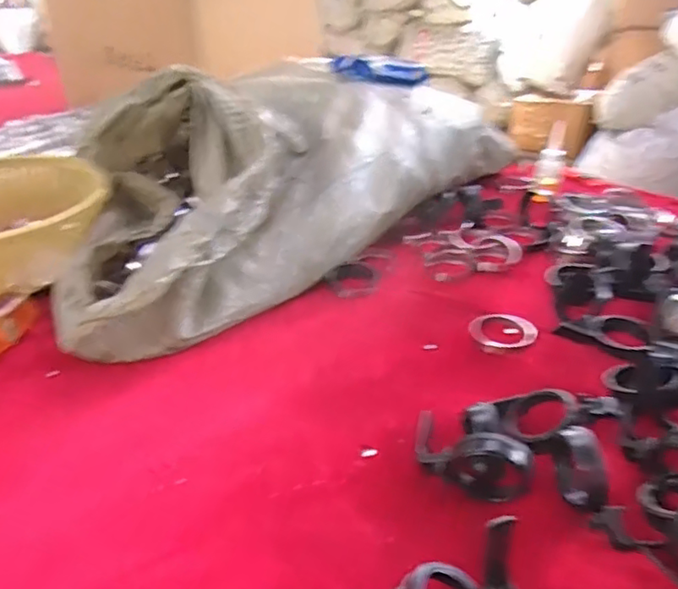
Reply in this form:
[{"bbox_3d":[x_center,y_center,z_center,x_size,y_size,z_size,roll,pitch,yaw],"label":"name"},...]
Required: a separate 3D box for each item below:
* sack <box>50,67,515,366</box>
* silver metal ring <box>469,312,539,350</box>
[{"bbox_3d":[-0.109,-0.241,1.050,0.467,0.219,0.967,21,36,33],"label":"sack"},{"bbox_3d":[0.209,0.044,0.761,0.077,0.012,0.068,19,35,31],"label":"silver metal ring"}]

